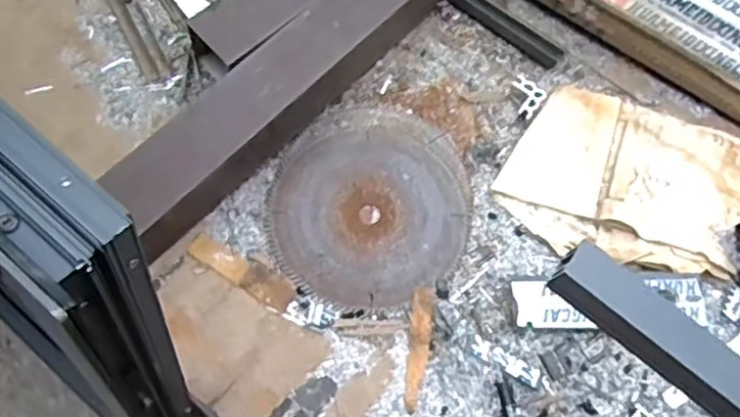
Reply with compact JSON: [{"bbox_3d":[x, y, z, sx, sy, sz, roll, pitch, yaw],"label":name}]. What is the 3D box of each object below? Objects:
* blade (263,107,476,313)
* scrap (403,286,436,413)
[{"bbox_3d":[0.000,-0.006,0.818,0.241,0.010,0.255,1,67,-3],"label":"blade"},{"bbox_3d":[0.054,0.154,0.749,0.025,0.005,0.137,8,68,0],"label":"scrap"}]

